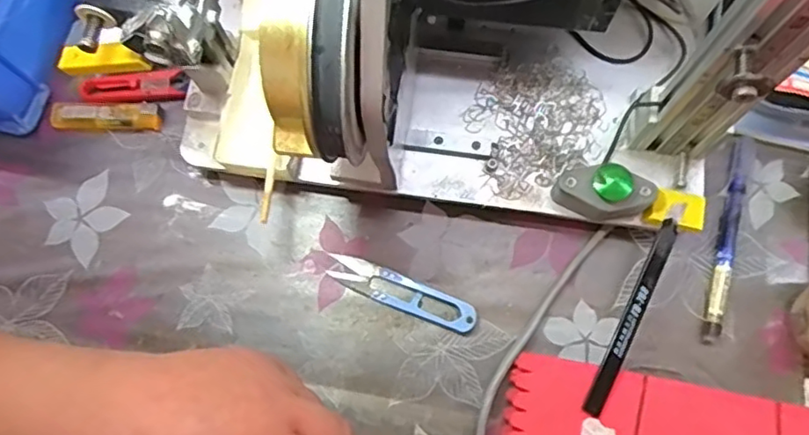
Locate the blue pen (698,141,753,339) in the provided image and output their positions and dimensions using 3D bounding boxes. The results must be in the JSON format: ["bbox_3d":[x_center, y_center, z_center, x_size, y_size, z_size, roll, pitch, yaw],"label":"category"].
[{"bbox_3d":[0.212,0.013,0.397,0.011,0.009,0.136,16,76,6],"label":"blue pen"}]

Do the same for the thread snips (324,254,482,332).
[{"bbox_3d":[-0.002,0.049,0.397,0.102,0.011,0.022,22,77,7],"label":"thread snips"}]

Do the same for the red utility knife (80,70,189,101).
[{"bbox_3d":[-0.201,-0.096,0.448,0.075,0.010,0.021,-3,75,1],"label":"red utility knife"}]

